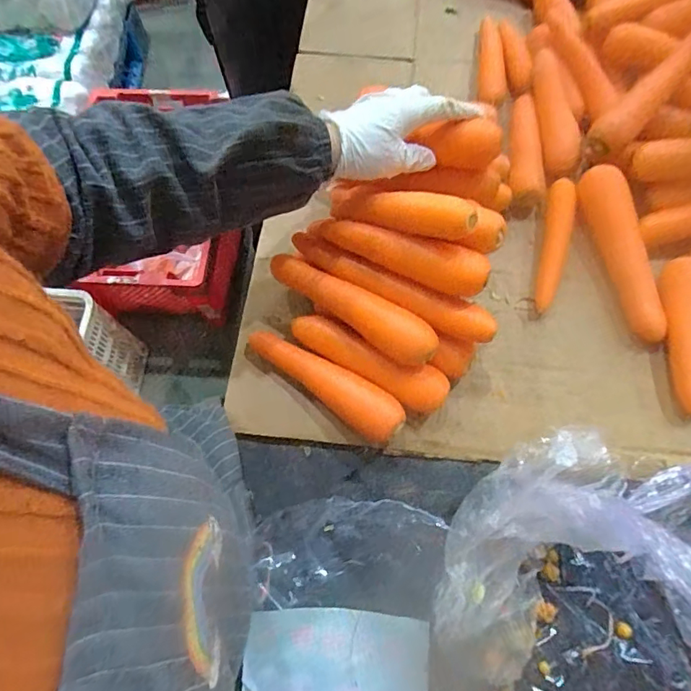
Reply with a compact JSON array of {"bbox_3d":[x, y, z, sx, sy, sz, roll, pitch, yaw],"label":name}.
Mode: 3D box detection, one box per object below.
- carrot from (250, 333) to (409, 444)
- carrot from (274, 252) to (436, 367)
[{"bbox_3d":[-0.018,0.030,0.437,0.157,0.041,0.041,36,74,14],"label":"carrot"},{"bbox_3d":[0.004,-0.037,0.427,0.171,0.034,0.040,36,75,15],"label":"carrot"}]

